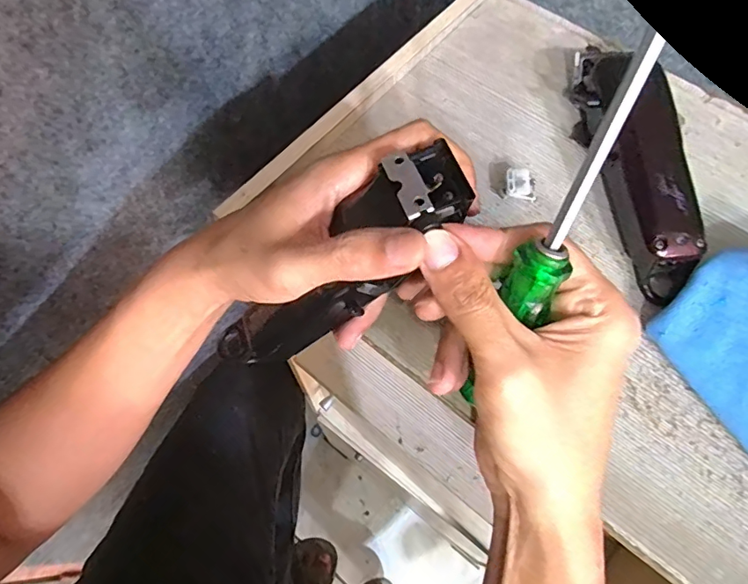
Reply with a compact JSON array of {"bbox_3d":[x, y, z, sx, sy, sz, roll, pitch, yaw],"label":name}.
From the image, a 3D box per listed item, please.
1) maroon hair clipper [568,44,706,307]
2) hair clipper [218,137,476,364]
[{"bbox_3d":[0.163,-0.086,0.315,0.034,0.053,0.176,-7,65,-5],"label":"maroon hair clipper"},{"bbox_3d":[-0.022,-0.004,0.270,0.037,0.173,0.041,3,55,-46],"label":"hair clipper"}]

